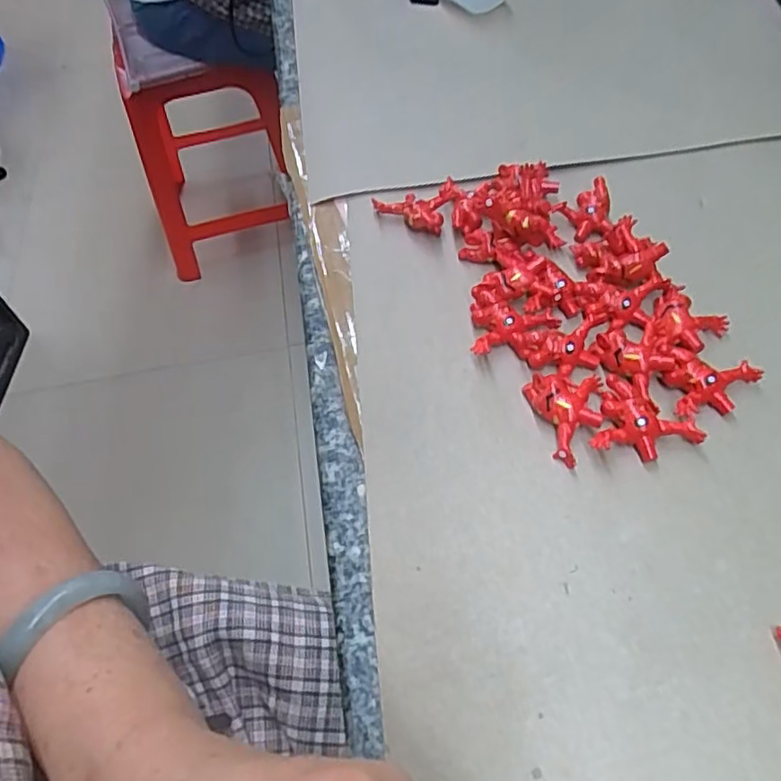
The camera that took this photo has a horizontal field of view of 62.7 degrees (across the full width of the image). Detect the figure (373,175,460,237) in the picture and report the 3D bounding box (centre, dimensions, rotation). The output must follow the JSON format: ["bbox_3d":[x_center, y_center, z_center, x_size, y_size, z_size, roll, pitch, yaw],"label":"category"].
[{"bbox_3d":[0.019,-0.108,0.391,0.052,0.014,0.039,-12,56,-3],"label":"figure"}]

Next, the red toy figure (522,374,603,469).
[{"bbox_3d":[0.086,0.013,0.308,0.036,0.016,0.045,-2,56,3],"label":"red toy figure"}]

